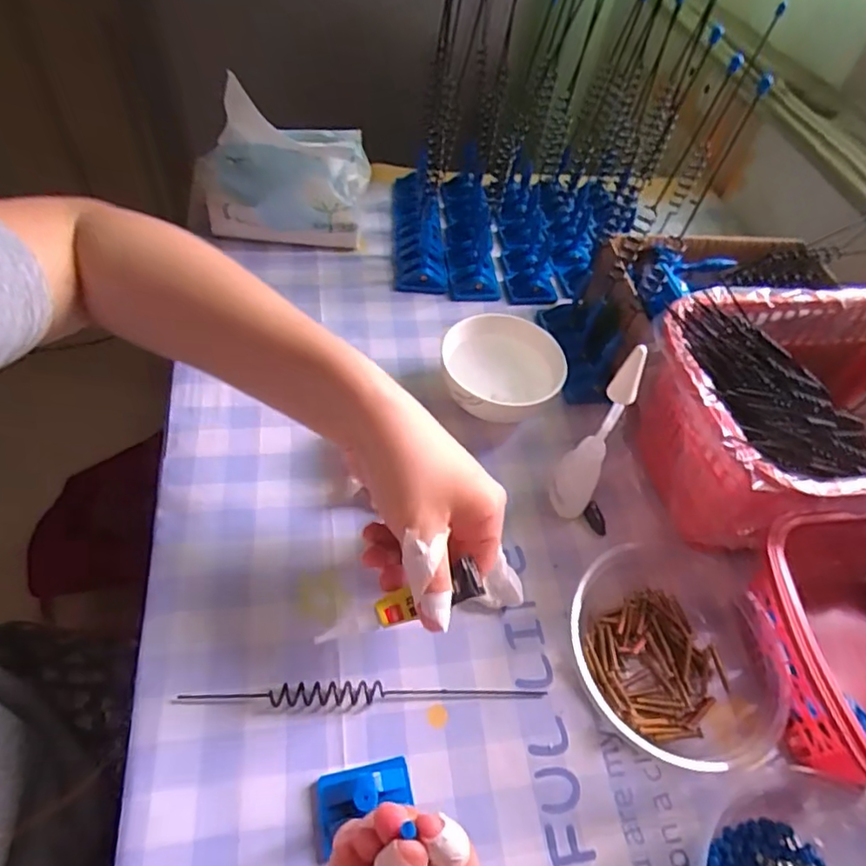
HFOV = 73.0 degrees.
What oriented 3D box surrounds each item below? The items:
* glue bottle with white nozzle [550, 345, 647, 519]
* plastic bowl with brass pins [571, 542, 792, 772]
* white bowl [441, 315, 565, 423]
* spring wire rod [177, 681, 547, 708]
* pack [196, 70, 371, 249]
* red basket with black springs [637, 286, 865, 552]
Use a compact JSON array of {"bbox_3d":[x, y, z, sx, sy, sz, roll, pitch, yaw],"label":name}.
[{"bbox_3d":[0.095,0.008,0.344,0.021,0.137,0.028,-13,57,-14],"label":"glue bottle with white nozzle"},{"bbox_3d":[0.144,0.116,0.335,0.116,0.038,0.125,30,57,15],"label":"plastic bowl with brass pins"},{"bbox_3d":[0.049,-0.041,0.433,0.085,0.048,0.087,3,54,-4],"label":"white bowl"},{"bbox_3d":[-0.034,0.140,0.315,0.190,0.007,0.011,1,54,-5],"label":"spring wire rod"},{"bbox_3d":[-0.130,-0.226,0.513,0.141,0.103,0.074,0,54,-6],"label":"pack"},{"bbox_3d":[0.254,-0.009,0.390,0.229,0.101,0.157,-5,55,-9],"label":"red basket with black springs"}]

